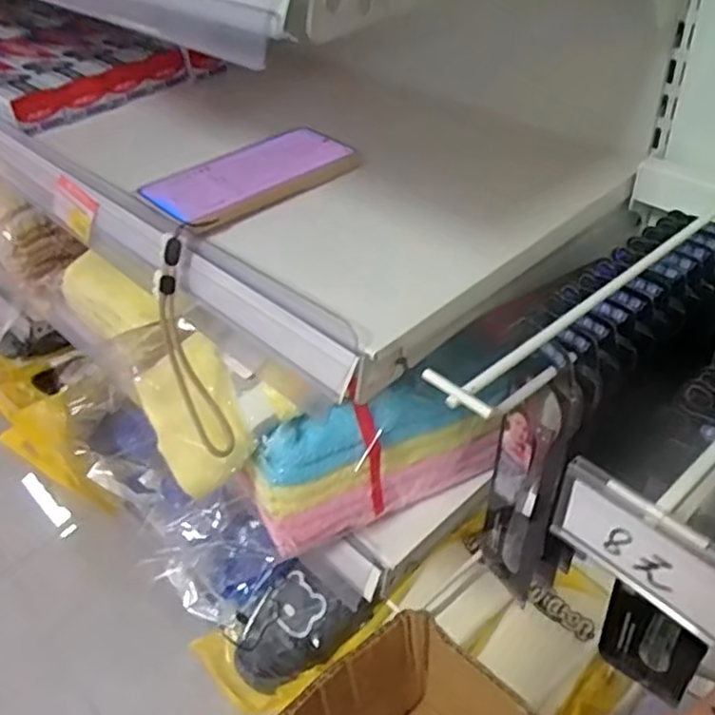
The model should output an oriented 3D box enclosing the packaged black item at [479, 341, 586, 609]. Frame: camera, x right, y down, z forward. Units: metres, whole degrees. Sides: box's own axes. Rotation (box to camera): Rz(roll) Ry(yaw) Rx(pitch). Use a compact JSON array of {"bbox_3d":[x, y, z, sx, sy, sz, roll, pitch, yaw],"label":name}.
[{"bbox_3d":[0.112,0.084,0.456,0.018,0.233,0.055,-20,43,-23],"label":"packaged black item"}]

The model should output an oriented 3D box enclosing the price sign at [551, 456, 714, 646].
[{"bbox_3d":[0.112,0.075,0.267,0.004,0.043,0.076,-27,49,-35],"label":"price sign"}]

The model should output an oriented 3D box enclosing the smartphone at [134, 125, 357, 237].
[{"bbox_3d":[-0.075,-0.135,0.515,0.158,0.018,0.073,-34,48,-30],"label":"smartphone"}]

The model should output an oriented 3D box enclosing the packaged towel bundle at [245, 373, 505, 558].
[{"bbox_3d":[0.020,0.079,0.522,0.203,0.109,0.050,-15,44,-9],"label":"packaged towel bundle"}]

